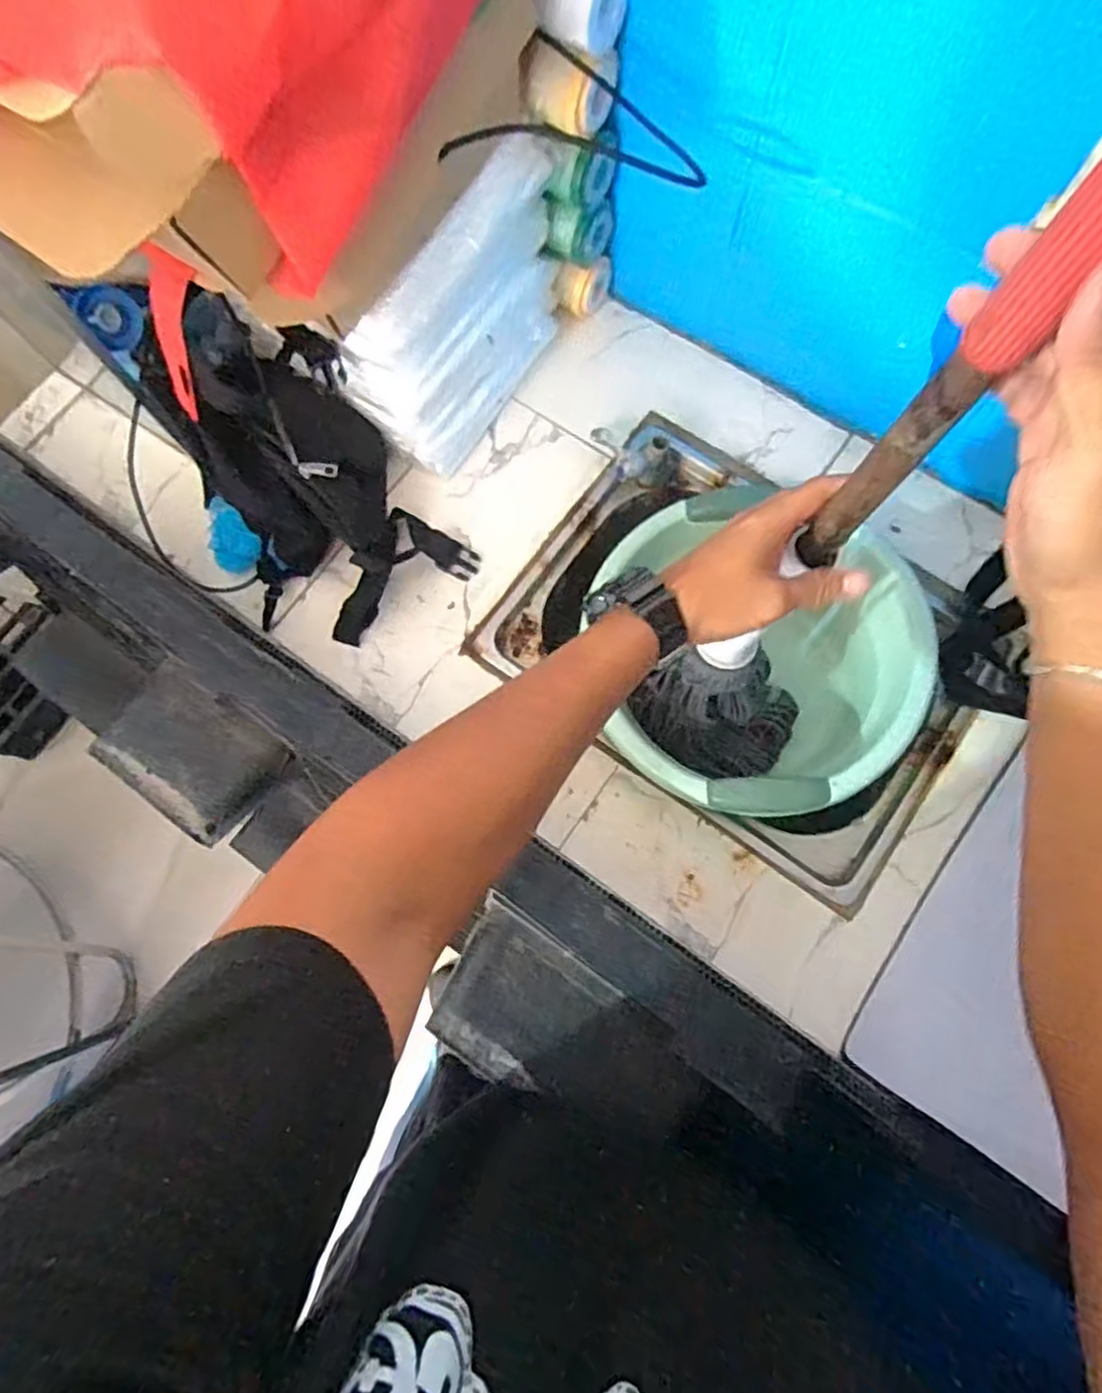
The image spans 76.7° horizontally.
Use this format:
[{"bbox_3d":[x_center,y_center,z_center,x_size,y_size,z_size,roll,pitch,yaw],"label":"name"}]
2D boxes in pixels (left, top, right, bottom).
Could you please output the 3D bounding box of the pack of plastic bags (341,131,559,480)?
[{"bbox_3d":[-0.088,-0.388,0.735,0.076,0.234,0.271,39,81,10],"label":"pack of plastic bags"}]

